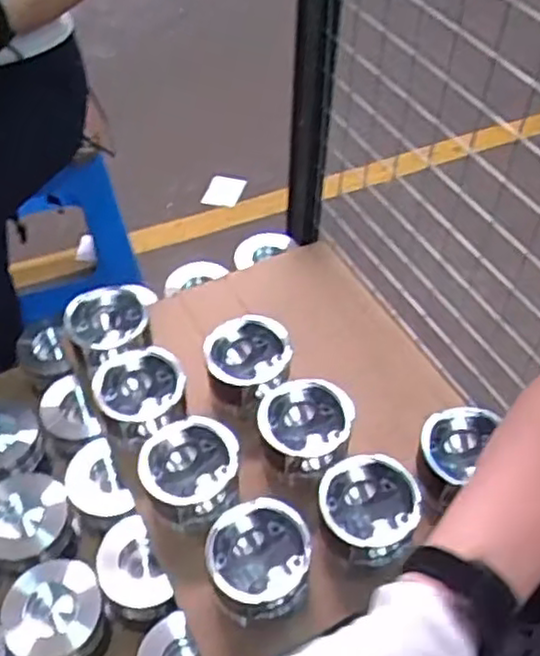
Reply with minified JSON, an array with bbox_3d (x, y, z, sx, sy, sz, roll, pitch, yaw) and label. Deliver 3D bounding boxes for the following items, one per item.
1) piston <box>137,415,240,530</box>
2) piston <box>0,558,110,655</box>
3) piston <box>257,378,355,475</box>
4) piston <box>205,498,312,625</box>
[{"bbox_3d":[-0.096,0.177,0.845,0.116,0.066,0.116,2,51,2],"label":"piston"},{"bbox_3d":[-0.256,0.347,0.837,0.103,0.129,0.117,-15,52,-12],"label":"piston"},{"bbox_3d":[0.045,0.125,0.882,0.116,0.065,0.108,2,54,-3],"label":"piston"},{"bbox_3d":[-0.013,0.259,0.775,0.114,0.070,0.113,0,50,0],"label":"piston"}]

